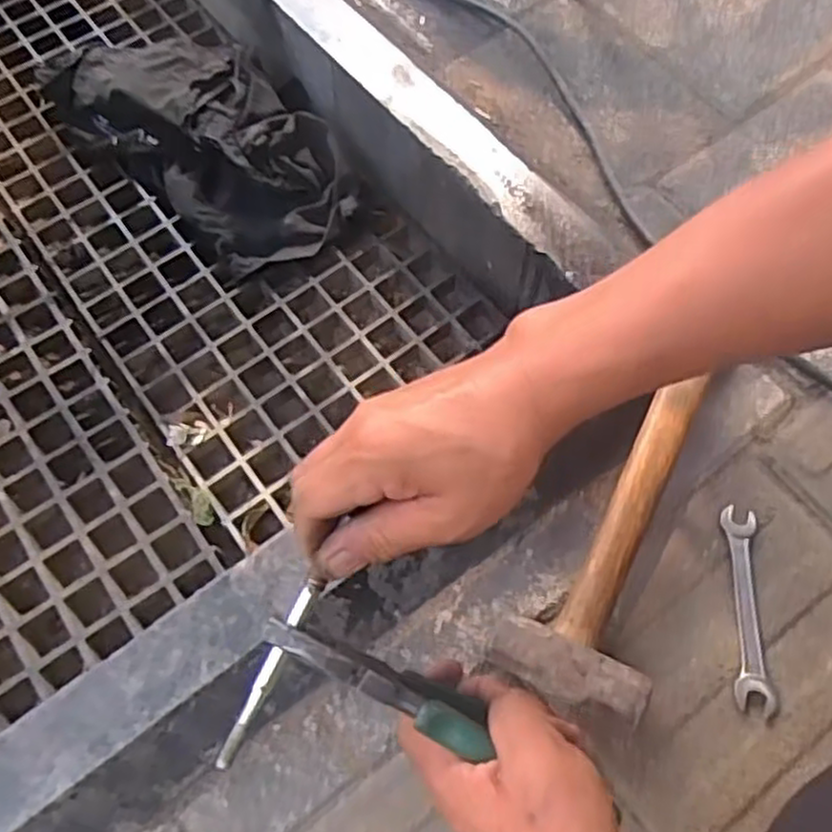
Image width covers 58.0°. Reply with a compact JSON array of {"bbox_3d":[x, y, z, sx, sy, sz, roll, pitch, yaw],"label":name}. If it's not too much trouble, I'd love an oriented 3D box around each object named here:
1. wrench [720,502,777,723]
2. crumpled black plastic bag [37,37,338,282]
[{"bbox_3d":[0.243,0.139,0.550,0.026,0.004,0.145,5,66,2],"label":"wrench"},{"bbox_3d":[-0.229,-0.302,0.795,0.369,0.087,0.177,42,72,17],"label":"crumpled black plastic bag"}]

